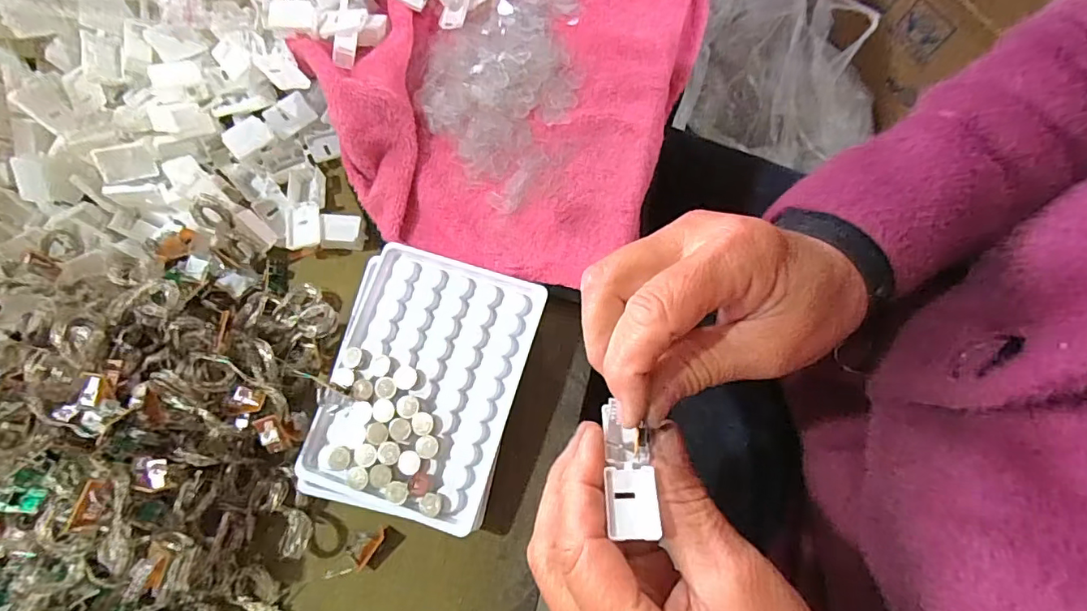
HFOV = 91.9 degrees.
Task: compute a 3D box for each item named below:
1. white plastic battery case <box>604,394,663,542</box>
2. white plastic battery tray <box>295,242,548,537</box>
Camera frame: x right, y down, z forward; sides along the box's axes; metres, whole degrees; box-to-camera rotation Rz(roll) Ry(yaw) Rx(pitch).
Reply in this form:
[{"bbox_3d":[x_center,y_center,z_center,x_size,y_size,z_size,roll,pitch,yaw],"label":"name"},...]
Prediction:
[{"bbox_3d":[0.034,0.066,0.209,0.019,0.010,0.052,-6,56,-1],"label":"white plastic battery case"},{"bbox_3d":[-0.061,0.041,0.278,0.097,0.023,0.131,13,76,4],"label":"white plastic battery tray"}]

